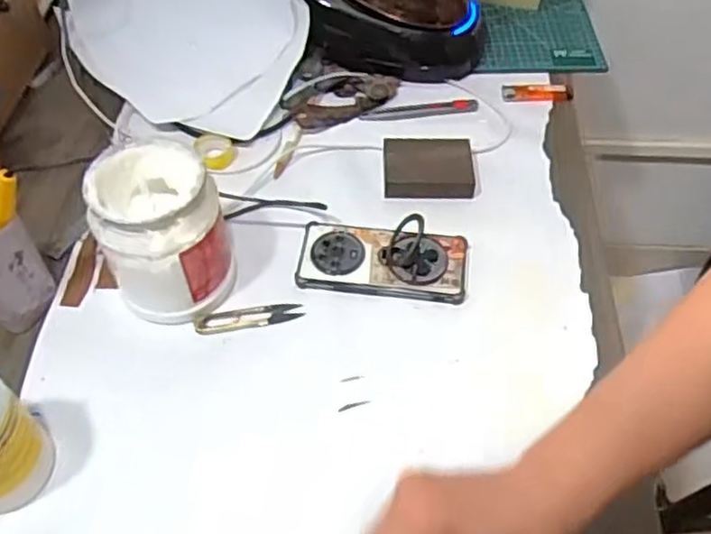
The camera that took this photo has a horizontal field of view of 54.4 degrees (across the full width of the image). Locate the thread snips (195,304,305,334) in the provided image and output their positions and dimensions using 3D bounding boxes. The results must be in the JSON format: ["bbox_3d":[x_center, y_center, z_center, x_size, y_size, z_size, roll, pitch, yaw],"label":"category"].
[{"bbox_3d":[-0.103,0.049,0.673,0.101,0.008,0.024,-10,53,-8],"label":"thread snips"}]

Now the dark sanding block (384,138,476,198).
[{"bbox_3d":[0.085,-0.119,0.814,0.101,0.027,0.081,1,52,0],"label":"dark sanding block"}]

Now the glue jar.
[{"bbox_3d":[-0.176,-0.028,0.639,0.102,0.140,0.099,0,52,-1],"label":"glue jar"}]

